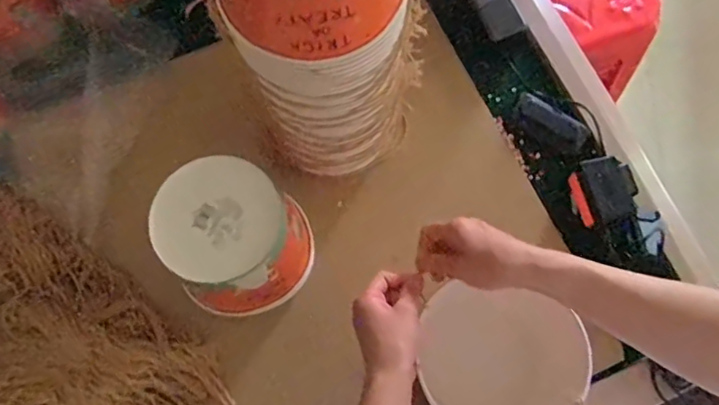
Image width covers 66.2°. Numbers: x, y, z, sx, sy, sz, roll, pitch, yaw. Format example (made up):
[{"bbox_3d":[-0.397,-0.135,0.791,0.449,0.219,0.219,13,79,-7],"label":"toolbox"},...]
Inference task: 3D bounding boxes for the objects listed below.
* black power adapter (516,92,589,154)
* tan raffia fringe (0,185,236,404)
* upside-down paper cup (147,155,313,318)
[{"bbox_3d":[0.250,-0.105,0.723,0.099,0.024,0.044,41,77,12],"label":"black power adapter"},{"bbox_3d":[-0.381,0.181,0.612,0.382,0.061,0.305,39,77,12],"label":"tan raffia fringe"},{"bbox_3d":[-0.130,0.040,0.598,0.138,0.139,0.134,0,72,0],"label":"upside-down paper cup"}]

